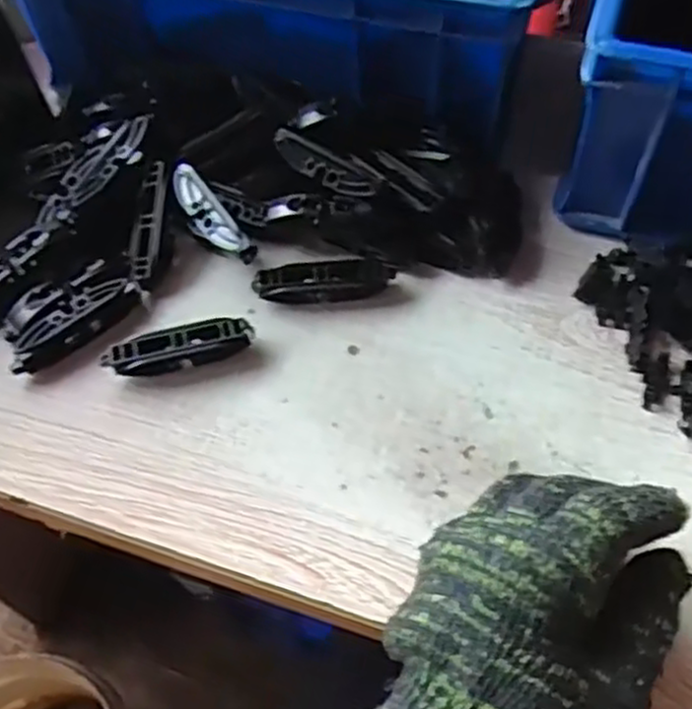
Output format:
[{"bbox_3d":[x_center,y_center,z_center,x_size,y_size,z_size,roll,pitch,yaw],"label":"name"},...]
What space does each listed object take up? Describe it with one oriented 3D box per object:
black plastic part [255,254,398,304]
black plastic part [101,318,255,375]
[{"bbox_3d":[-0.012,-0.042,0.447,0.080,0.021,0.017,-7,56,-3],"label":"black plastic part"},{"bbox_3d":[-0.091,-0.003,0.423,0.079,0.020,0.018,-11,57,-6],"label":"black plastic part"}]

